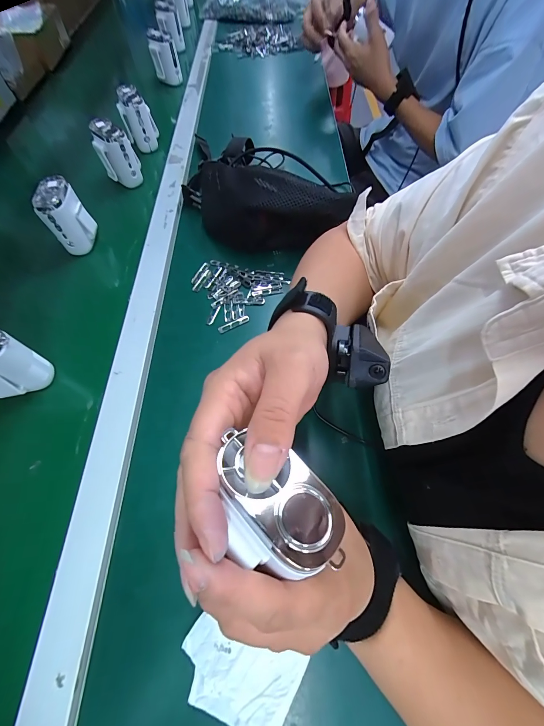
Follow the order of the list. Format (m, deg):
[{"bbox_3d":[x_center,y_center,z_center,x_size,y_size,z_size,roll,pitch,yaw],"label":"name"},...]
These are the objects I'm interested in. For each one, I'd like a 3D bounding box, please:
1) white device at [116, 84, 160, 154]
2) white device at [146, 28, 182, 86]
[{"bbox_3d":[-0.259,-0.464,0.555,0.060,0.080,0.045,7,63,3],"label":"white device"},{"bbox_3d":[-0.261,-0.734,0.707,0.065,0.084,0.069,-18,64,-9],"label":"white device"}]

